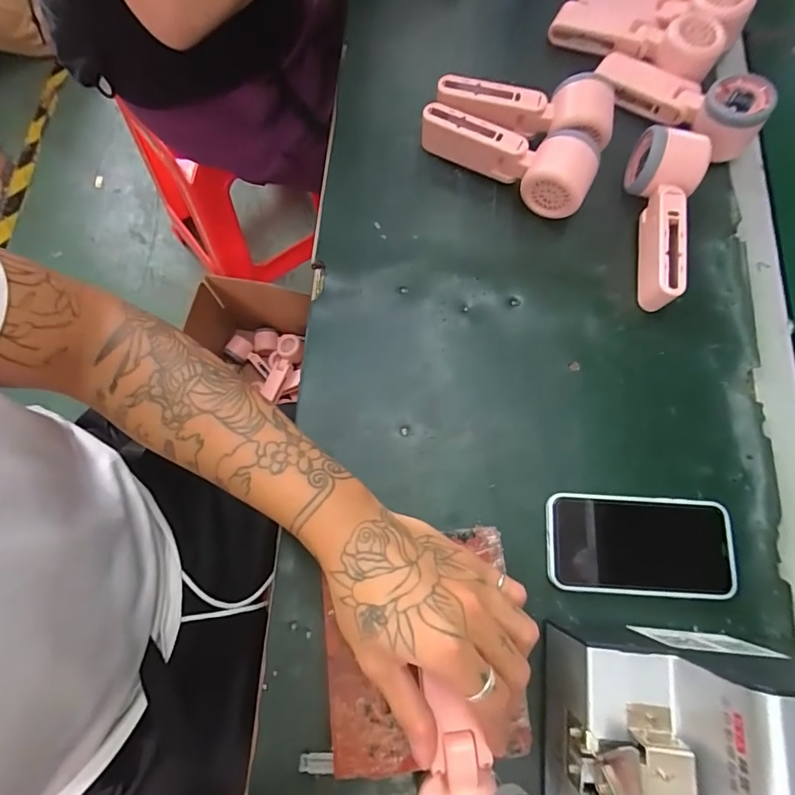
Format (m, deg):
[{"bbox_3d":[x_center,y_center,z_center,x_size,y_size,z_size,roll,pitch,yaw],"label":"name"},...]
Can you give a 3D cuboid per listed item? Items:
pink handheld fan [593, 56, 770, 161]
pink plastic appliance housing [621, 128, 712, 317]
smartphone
[{"bbox_3d":[0.276,-0.298,0.459,0.166,0.049,0.060,38,77,8],"label":"pink handheld fan"},{"bbox_3d":[0.235,-0.162,0.430,0.061,0.059,0.157,16,75,1],"label":"pink plastic appliance housing"},{"bbox_3d":[0.194,0.118,0.375,0.146,0.007,0.075,4,75,-2],"label":"smartphone"}]

